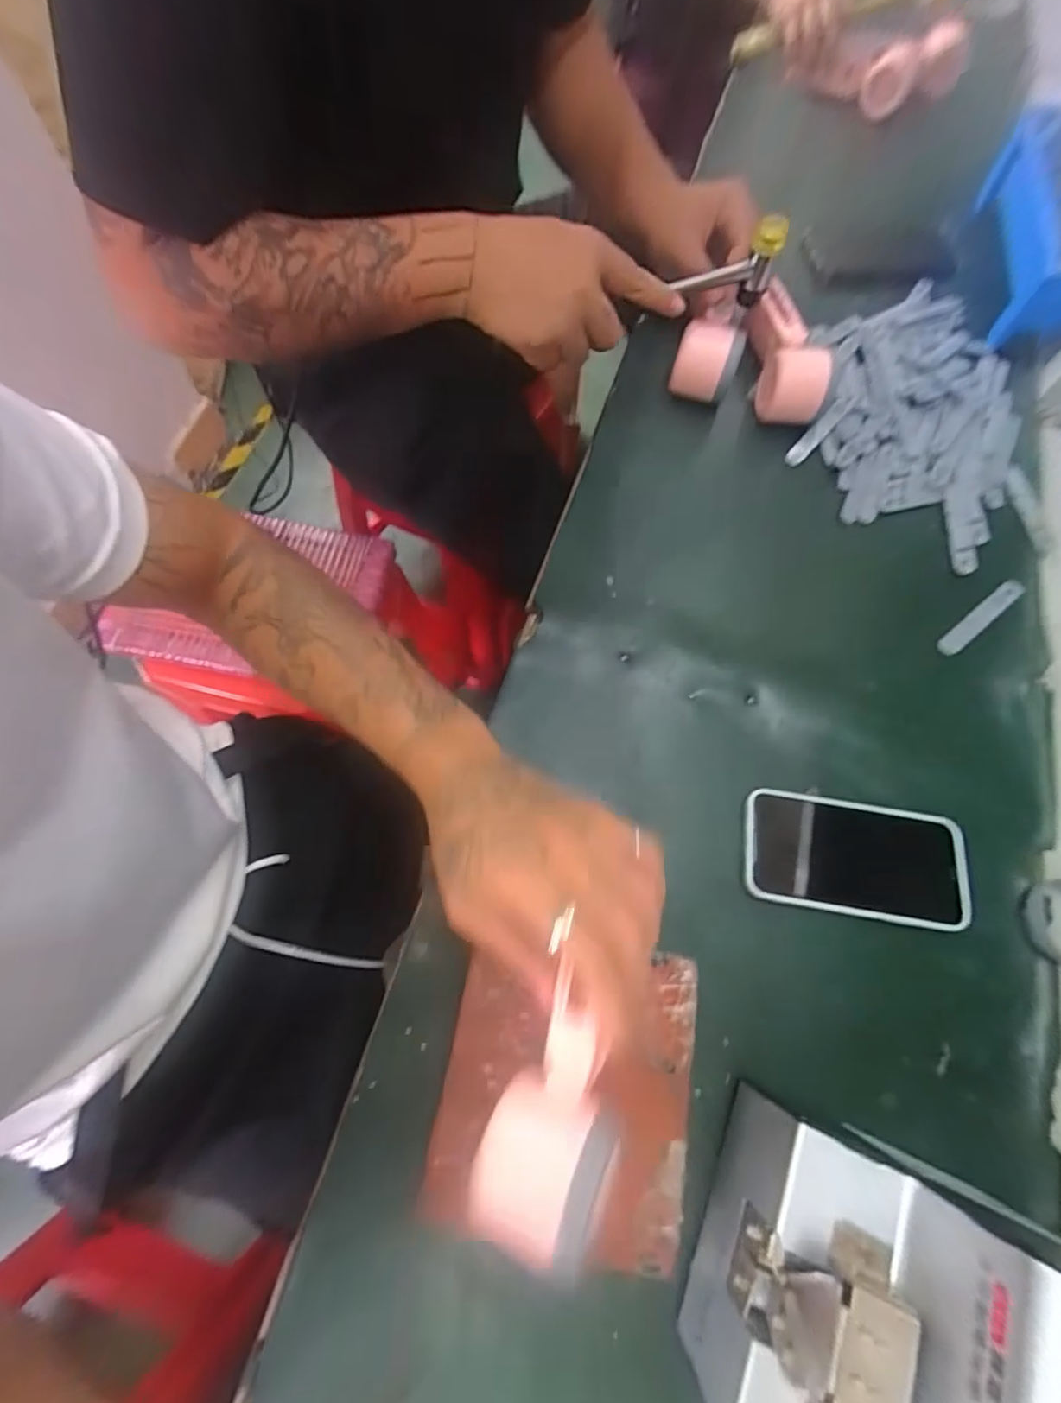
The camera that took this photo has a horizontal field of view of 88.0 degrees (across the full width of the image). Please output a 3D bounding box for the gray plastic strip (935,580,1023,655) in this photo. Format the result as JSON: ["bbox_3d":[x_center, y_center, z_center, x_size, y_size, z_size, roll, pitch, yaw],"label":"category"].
[{"bbox_3d":[0.372,-0.069,0.453,0.092,0.004,0.015,-39,76,-6],"label":"gray plastic strip"}]

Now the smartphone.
[{"bbox_3d":[0.223,0.107,0.377,0.148,0.012,0.076,9,68,1],"label":"smartphone"}]

